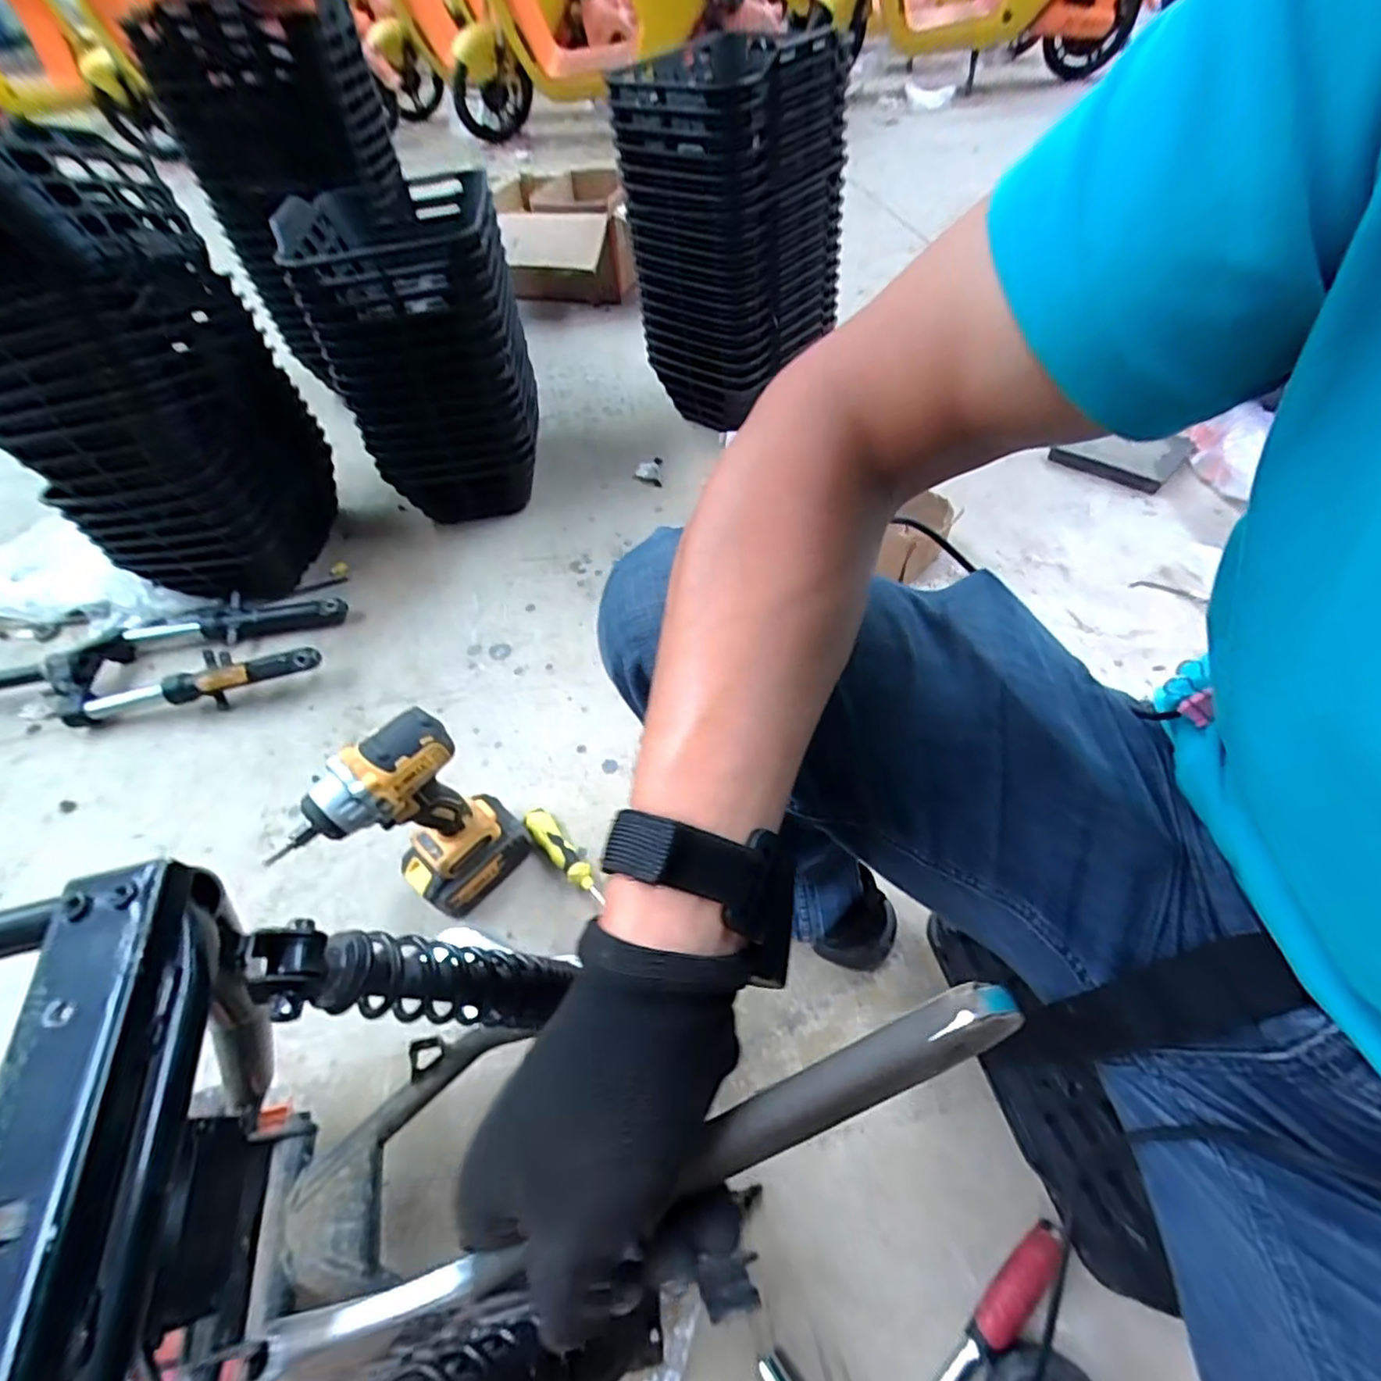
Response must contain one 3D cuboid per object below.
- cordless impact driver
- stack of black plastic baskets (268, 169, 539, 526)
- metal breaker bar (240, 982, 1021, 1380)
[{"bbox_3d":[-0.263,0.141,0.618,0.074,0.263,0.153,36,63,27],"label":"cordless impact driver"},{"bbox_3d":[-0.414,-0.560,1.047,0.263,0.408,0.383,-11,53,-4],"label":"stack of black plastic baskets"},{"bbox_3d":[-0.023,0.160,0.198,0.270,0.024,0.017,-31,54,7],"label":"metal breaker bar"}]

